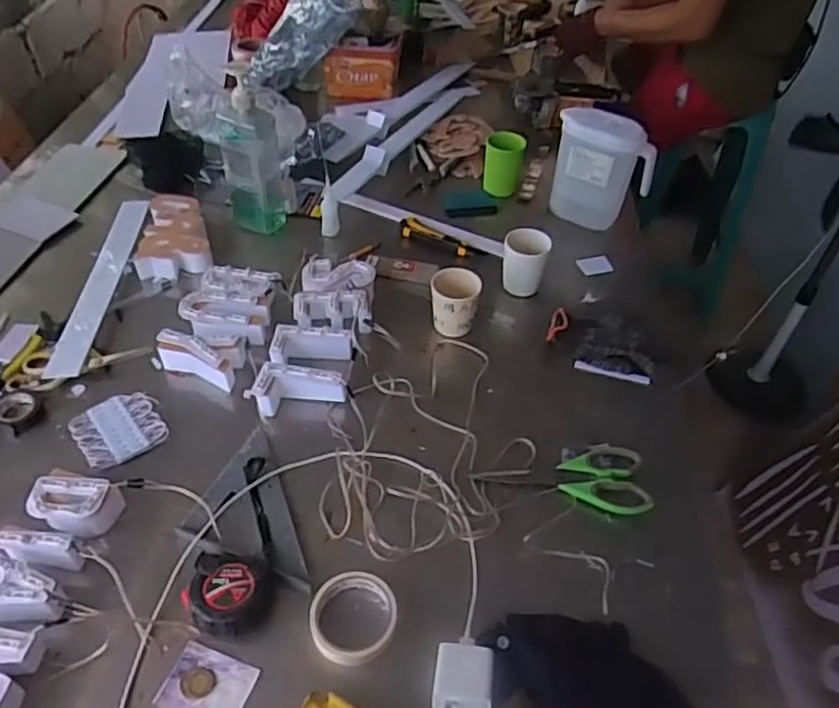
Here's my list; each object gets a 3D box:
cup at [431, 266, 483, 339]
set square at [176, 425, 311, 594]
[{"bbox_3d":[0.052,-0.074,0.994,0.074,0.089,0.065,6,45,2],"label":"cup"},{"bbox_3d":[-0.172,0.177,0.788,0.166,0.008,0.169,17,46,13],"label":"set square"}]

